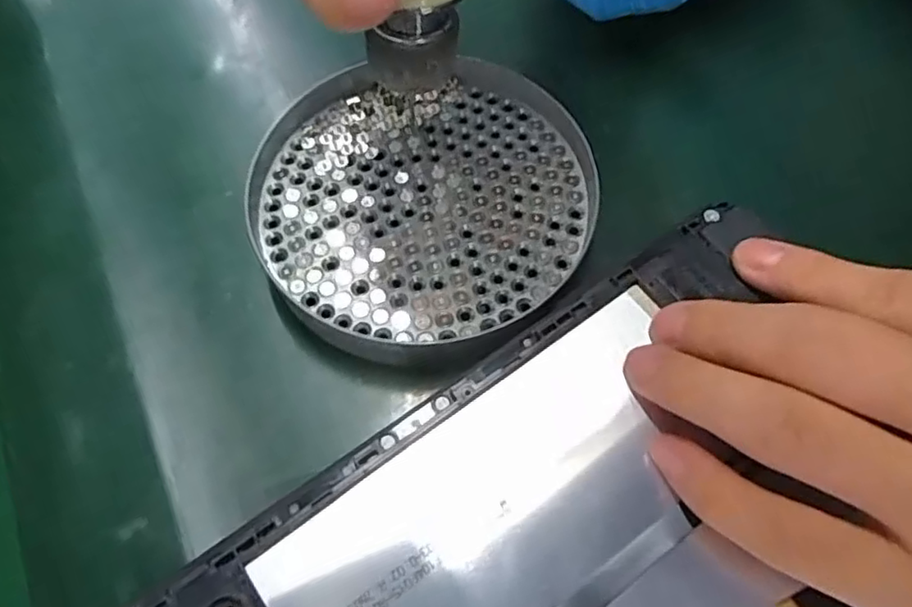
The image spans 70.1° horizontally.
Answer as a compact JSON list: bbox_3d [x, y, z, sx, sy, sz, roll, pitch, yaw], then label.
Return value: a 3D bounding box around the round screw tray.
[{"bbox_3d":[-0.011,-0.037,0.227,0.113,0.019,0.108,0,64,-1],"label":"round screw tray"}]

